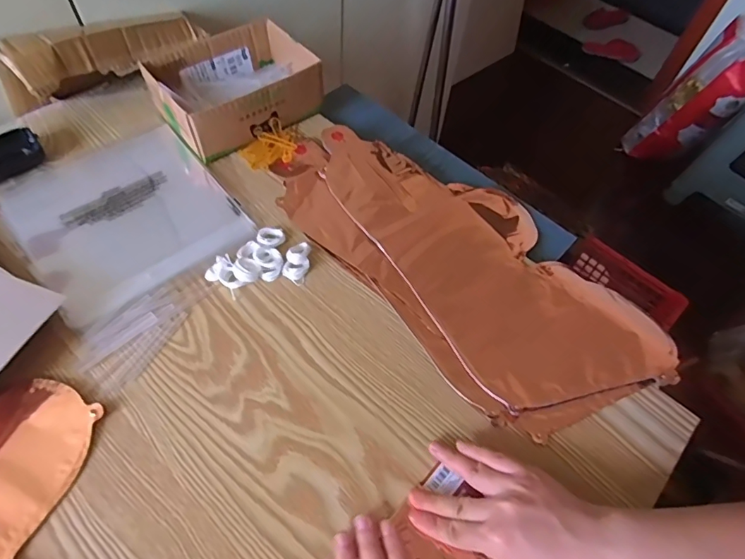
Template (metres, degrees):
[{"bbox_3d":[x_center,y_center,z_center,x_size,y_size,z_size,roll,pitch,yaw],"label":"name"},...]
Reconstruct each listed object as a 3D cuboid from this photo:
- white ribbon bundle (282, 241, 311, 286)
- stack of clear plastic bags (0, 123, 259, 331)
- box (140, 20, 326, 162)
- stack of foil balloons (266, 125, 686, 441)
[{"bbox_3d":[-0.078,-0.019,0.498,0.025,0.014,0.045,10,56,2],"label":"white ribbon bundle"},{"bbox_3d":[-0.273,-0.075,0.525,0.203,0.008,0.220,-35,65,-24],"label":"stack of clear plastic bags"},{"bbox_3d":[-0.169,-0.237,0.597,0.177,0.068,0.137,-34,65,-24],"label":"box"},{"bbox_3d":[0.093,-0.030,0.517,0.216,0.018,0.432,-35,65,-24],"label":"stack of foil balloons"}]

